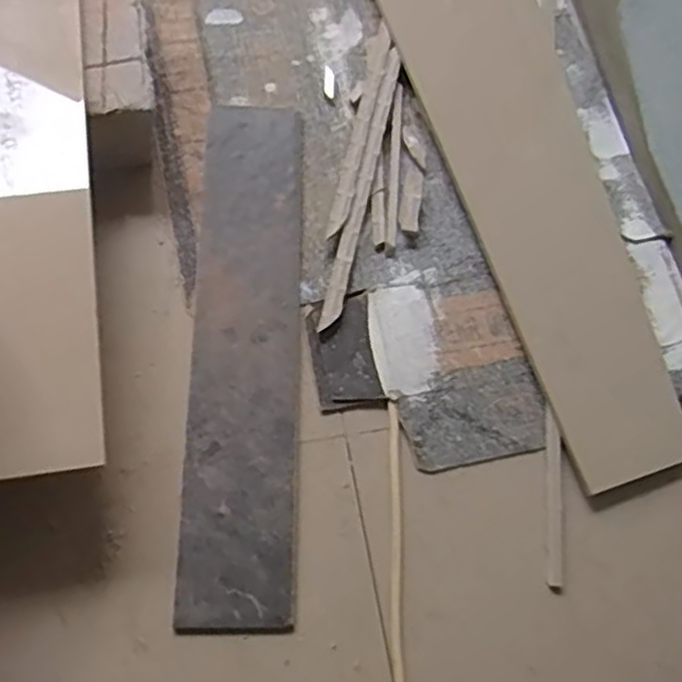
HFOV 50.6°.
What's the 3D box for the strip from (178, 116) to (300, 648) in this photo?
[{"bbox_3d":[-0.069,-0.001,0.522,0.074,0.006,0.392,0,71,-2],"label":"strip"}]

